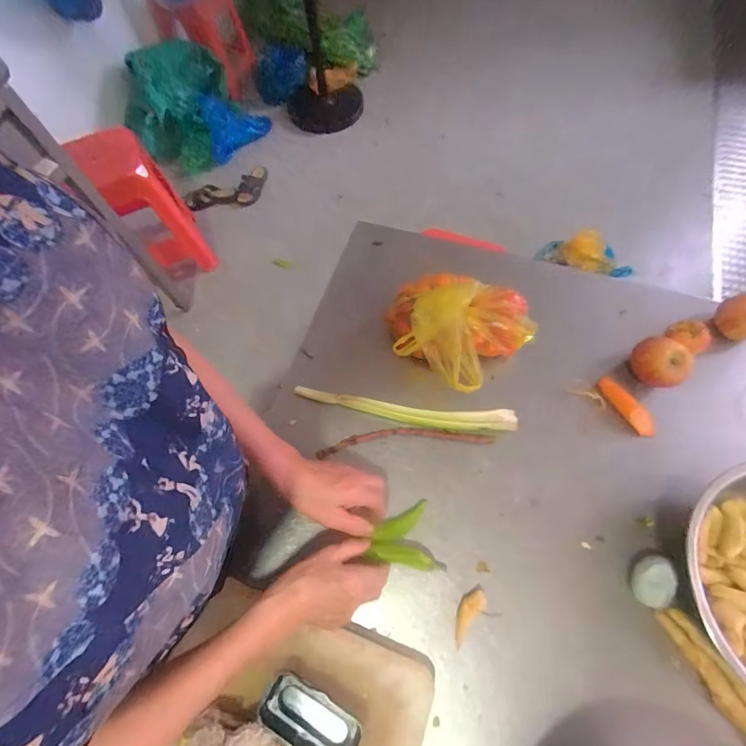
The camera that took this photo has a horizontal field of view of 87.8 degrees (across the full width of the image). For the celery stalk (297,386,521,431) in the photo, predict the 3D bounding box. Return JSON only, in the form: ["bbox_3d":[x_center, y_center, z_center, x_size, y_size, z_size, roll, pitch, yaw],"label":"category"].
[{"bbox_3d":[0.044,0.056,0.576,0.326,0.016,0.035,7,65,5],"label":"celery stalk"}]

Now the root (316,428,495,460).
[{"bbox_3d":[0.045,0.096,0.566,0.251,0.011,0.034,-4,64,-1],"label":"root"}]

